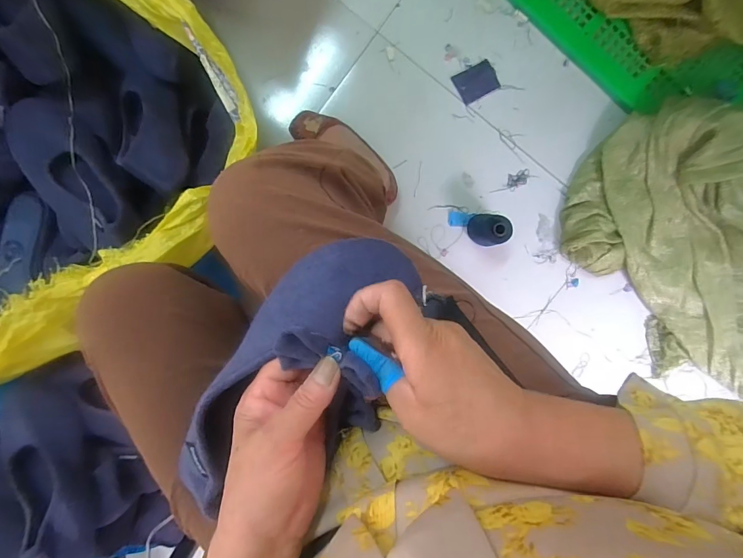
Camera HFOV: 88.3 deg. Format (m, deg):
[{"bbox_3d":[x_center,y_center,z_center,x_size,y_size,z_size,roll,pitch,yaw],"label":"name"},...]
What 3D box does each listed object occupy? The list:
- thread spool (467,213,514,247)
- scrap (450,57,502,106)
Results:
[{"bbox_3d":[0.219,-0.090,0.717,0.056,0.113,0.057,0,94,1],"label":"thread spool"},{"bbox_3d":[0.206,-0.386,0.749,0.077,0.011,0.062,-26,93,2],"label":"scrap"}]

